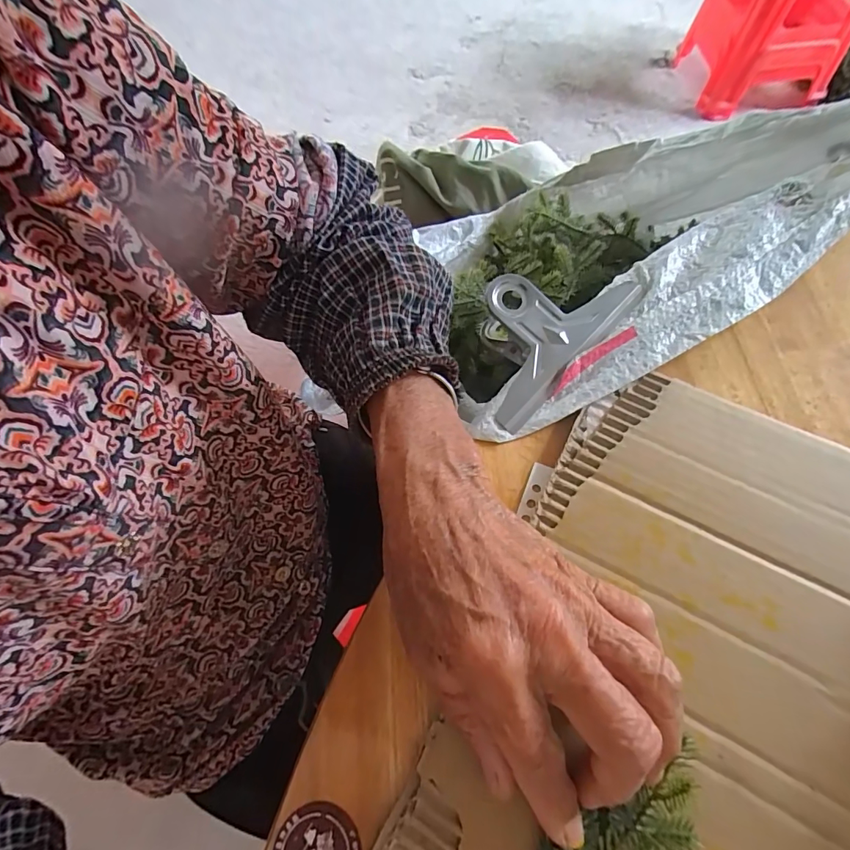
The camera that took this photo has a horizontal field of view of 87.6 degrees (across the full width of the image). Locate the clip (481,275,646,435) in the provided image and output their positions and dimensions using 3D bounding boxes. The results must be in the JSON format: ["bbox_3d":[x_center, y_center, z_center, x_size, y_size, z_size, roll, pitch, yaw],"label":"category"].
[{"bbox_3d":[0.071,-0.055,0.272,0.076,0.040,0.129,40,74,20],"label":"clip"}]

